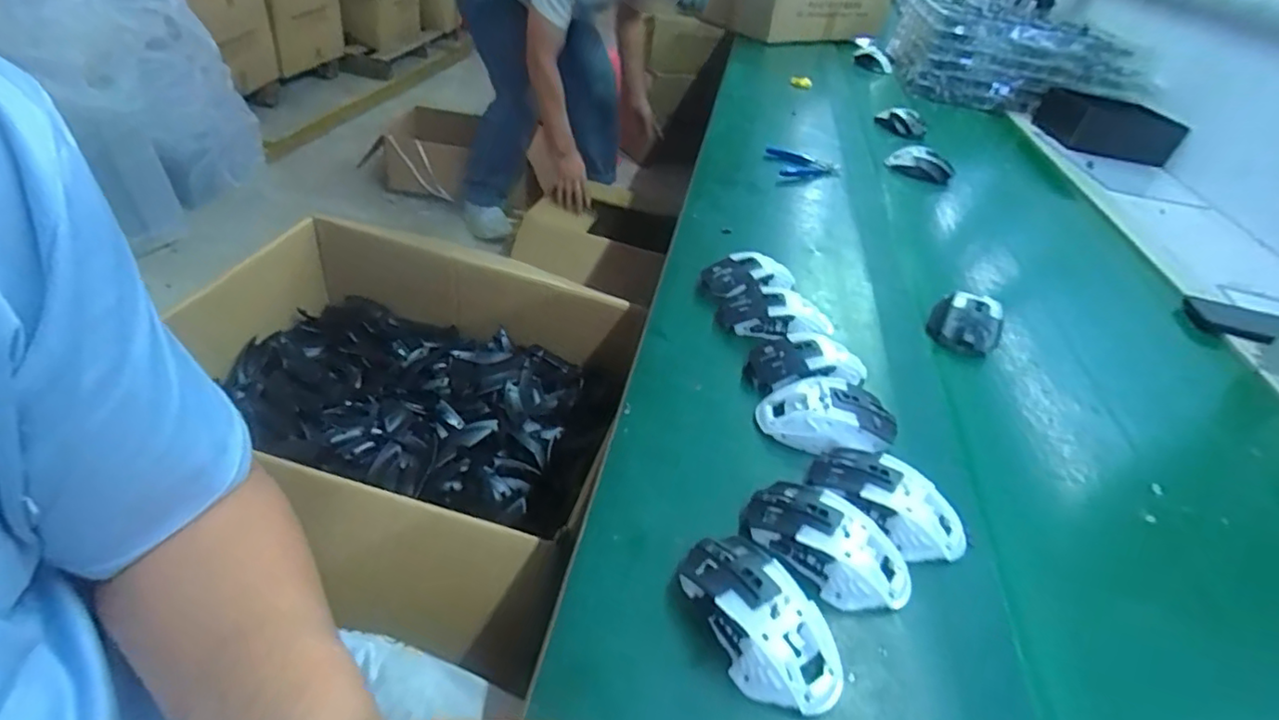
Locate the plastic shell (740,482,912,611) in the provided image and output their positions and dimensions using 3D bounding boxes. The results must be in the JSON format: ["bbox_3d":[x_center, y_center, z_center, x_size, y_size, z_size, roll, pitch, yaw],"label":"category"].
[{"bbox_3d":[0.131,0.127,0.421,0.116,0.036,0.056,30,43,22],"label":"plastic shell"}]

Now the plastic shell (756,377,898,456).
[{"bbox_3d":[0.161,0.051,0.518,0.111,0.041,0.065,11,40,1],"label":"plastic shell"}]

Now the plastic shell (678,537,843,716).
[{"bbox_3d":[0.077,0.160,0.376,0.061,0.035,0.111,-15,46,-28],"label":"plastic shell"}]

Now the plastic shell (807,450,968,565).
[{"bbox_3d":[0.186,0.106,0.453,0.113,0.036,0.057,34,45,26],"label":"plastic shell"}]

